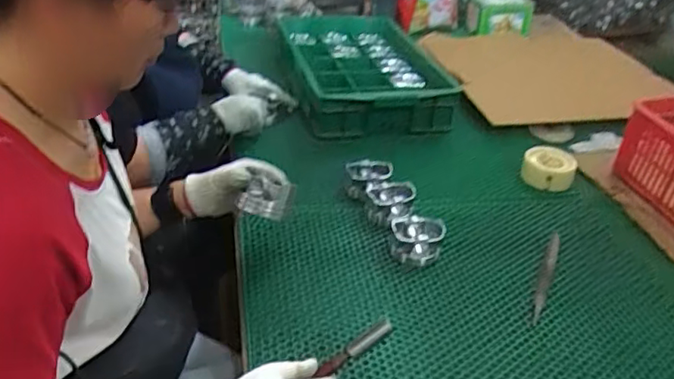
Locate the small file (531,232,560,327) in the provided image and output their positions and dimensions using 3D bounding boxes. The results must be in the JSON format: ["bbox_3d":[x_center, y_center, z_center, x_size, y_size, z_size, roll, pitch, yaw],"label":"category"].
[{"bbox_3d":[0.327,0.132,0.924,0.020,0.007,0.221,18,36,19],"label":"small file"}]

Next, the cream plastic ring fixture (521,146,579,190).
[{"bbox_3d":[0.417,-0.045,1.158,0.100,0.047,0.115,17,36,17],"label":"cream plastic ring fixture"}]

